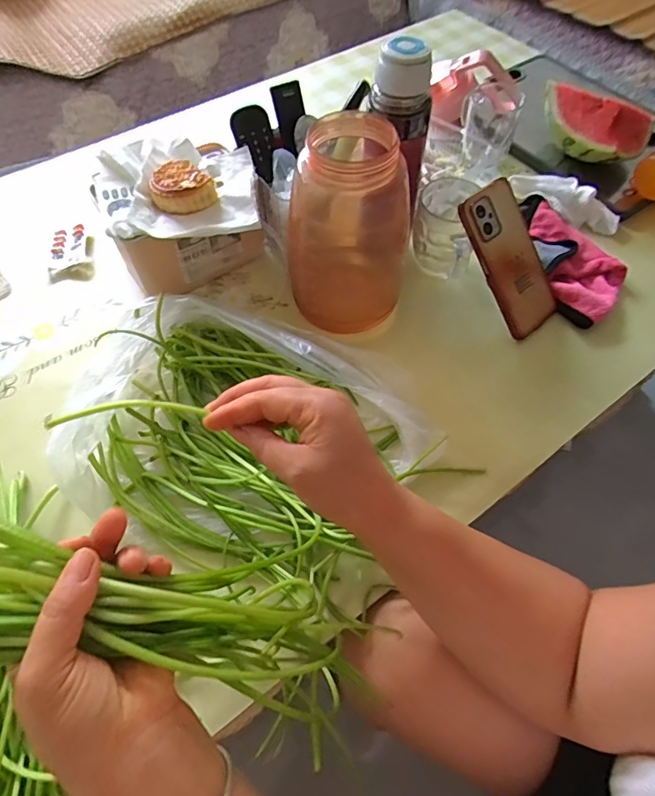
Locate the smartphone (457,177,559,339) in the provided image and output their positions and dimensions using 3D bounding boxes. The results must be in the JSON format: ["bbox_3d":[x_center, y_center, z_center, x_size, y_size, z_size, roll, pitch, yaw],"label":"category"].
[{"bbox_3d":[0.203,-0.152,0.516,0.074,0.015,0.159,-37,108,-17],"label":"smartphone"}]

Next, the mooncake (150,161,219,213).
[{"bbox_3d":[-0.153,-0.222,0.492,0.058,0.023,0.065,-33,65,-18],"label":"mooncake"}]

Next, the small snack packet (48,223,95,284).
[{"bbox_3d":[-0.326,-0.186,0.606,0.051,0.013,0.090,-9,60,-5],"label":"small snack packet"}]

